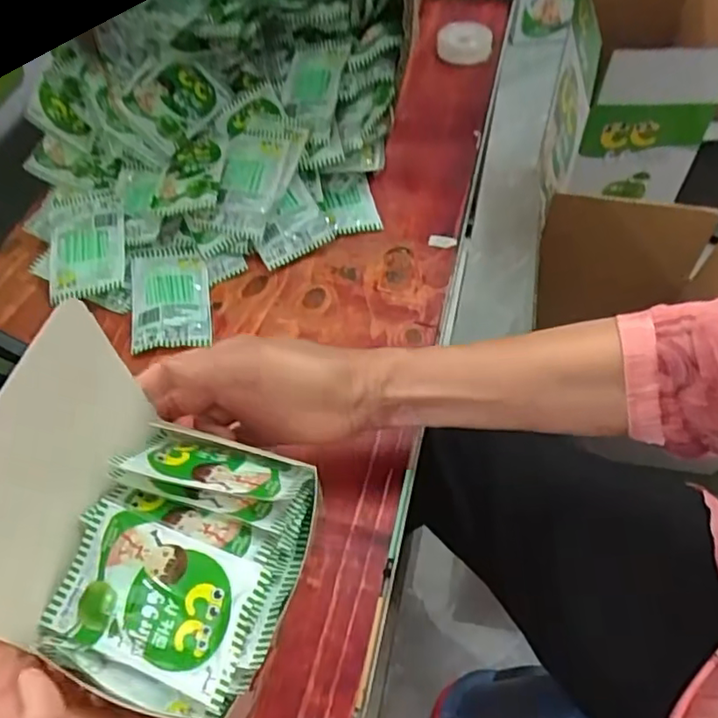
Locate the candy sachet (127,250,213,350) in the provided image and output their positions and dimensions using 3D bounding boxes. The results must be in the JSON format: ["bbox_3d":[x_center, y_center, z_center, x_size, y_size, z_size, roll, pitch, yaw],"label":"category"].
[{"bbox_3d":[-0.167,-0.058,0.546,0.067,0.013,0.115,-10,56,-4],"label":"candy sachet"}]

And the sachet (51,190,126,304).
[{"bbox_3d":[-0.250,-0.114,0.569,0.066,0.014,0.124,-11,56,-8],"label":"sachet"}]

